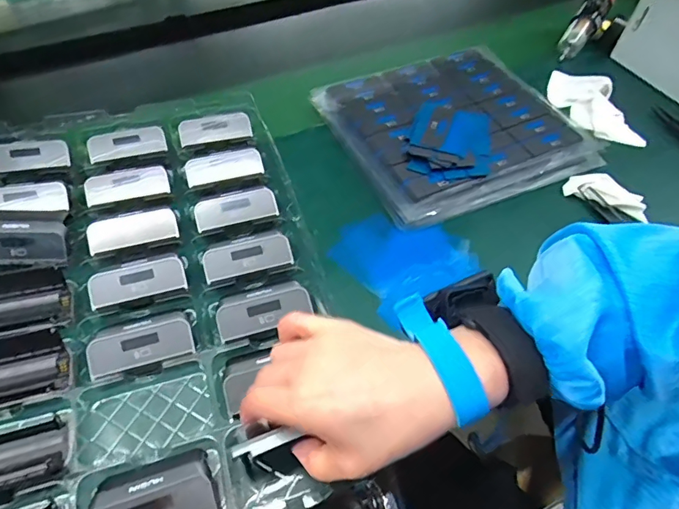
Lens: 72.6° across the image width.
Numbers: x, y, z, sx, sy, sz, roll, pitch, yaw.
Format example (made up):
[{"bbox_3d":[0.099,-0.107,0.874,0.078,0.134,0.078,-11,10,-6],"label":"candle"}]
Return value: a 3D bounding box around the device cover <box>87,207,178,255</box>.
[{"bbox_3d":[-0.185,-0.023,0.418,0.075,0.016,0.035,-14,78,-14],"label":"device cover"}]

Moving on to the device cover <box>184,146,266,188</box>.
[{"bbox_3d":[-0.116,-0.090,0.467,0.075,0.009,0.035,-14,75,-12],"label":"device cover"}]

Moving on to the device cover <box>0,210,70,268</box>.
[{"bbox_3d":[-0.269,-0.016,0.399,0.071,0.033,0.049,-1,52,-3],"label":"device cover"}]

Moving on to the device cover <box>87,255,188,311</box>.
[{"bbox_3d":[-0.166,0.021,0.384,0.074,0.015,0.036,-14,75,-14],"label":"device cover"}]

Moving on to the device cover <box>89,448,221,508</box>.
[{"bbox_3d":[-0.116,0.151,0.288,0.073,0.018,0.047,-17,54,-14],"label":"device cover"}]

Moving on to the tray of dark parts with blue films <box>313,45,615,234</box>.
[{"bbox_3d":[0.127,-0.152,0.528,0.251,0.032,0.229,-18,54,-16],"label":"tray of dark parts with blue films"}]

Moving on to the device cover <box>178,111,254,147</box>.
[{"bbox_3d":[-0.133,-0.135,0.498,0.076,0.007,0.032,-11,78,-11],"label":"device cover"}]

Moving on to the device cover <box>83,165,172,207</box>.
[{"bbox_3d":[-0.204,-0.067,0.447,0.075,0.011,0.033,-14,81,-13],"label":"device cover"}]

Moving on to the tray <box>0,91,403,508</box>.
[{"bbox_3d":[-0.162,0.044,0.373,0.304,0.039,0.499,-12,53,-11],"label":"tray"}]

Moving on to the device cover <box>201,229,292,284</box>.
[{"bbox_3d":[-0.080,0.001,0.402,0.074,0.014,0.037,-17,75,-12],"label":"device cover"}]

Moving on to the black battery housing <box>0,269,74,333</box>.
[{"bbox_3d":[-0.253,0.039,0.364,0.069,0.025,0.053,-16,54,-14],"label":"black battery housing"}]

